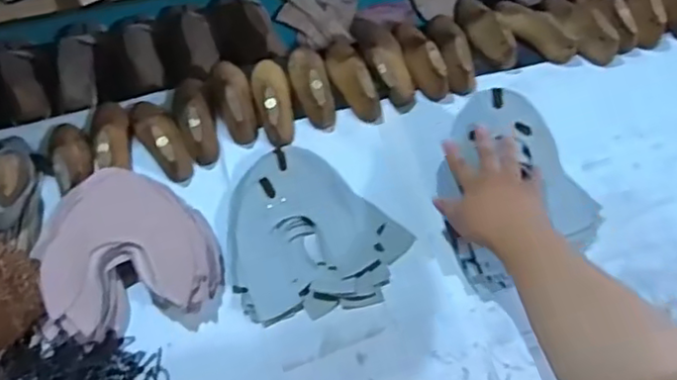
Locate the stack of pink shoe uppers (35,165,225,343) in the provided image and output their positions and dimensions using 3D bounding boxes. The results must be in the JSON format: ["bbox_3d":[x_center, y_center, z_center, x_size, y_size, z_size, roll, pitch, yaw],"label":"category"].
[{"bbox_3d":[-0.243,0.068,0.738,0.199,0.058,0.195,-10,61,-5],"label":"stack of pink shoe uppers"}]

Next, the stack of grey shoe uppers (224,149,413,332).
[{"bbox_3d":[-0.029,0.045,0.768,0.206,0.031,0.208,-9,61,-5],"label":"stack of grey shoe uppers"}]

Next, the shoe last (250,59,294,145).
[{"bbox_3d":[-0.089,-0.128,0.852,0.053,0.048,0.143,-13,61,-7],"label":"shoe last"}]

